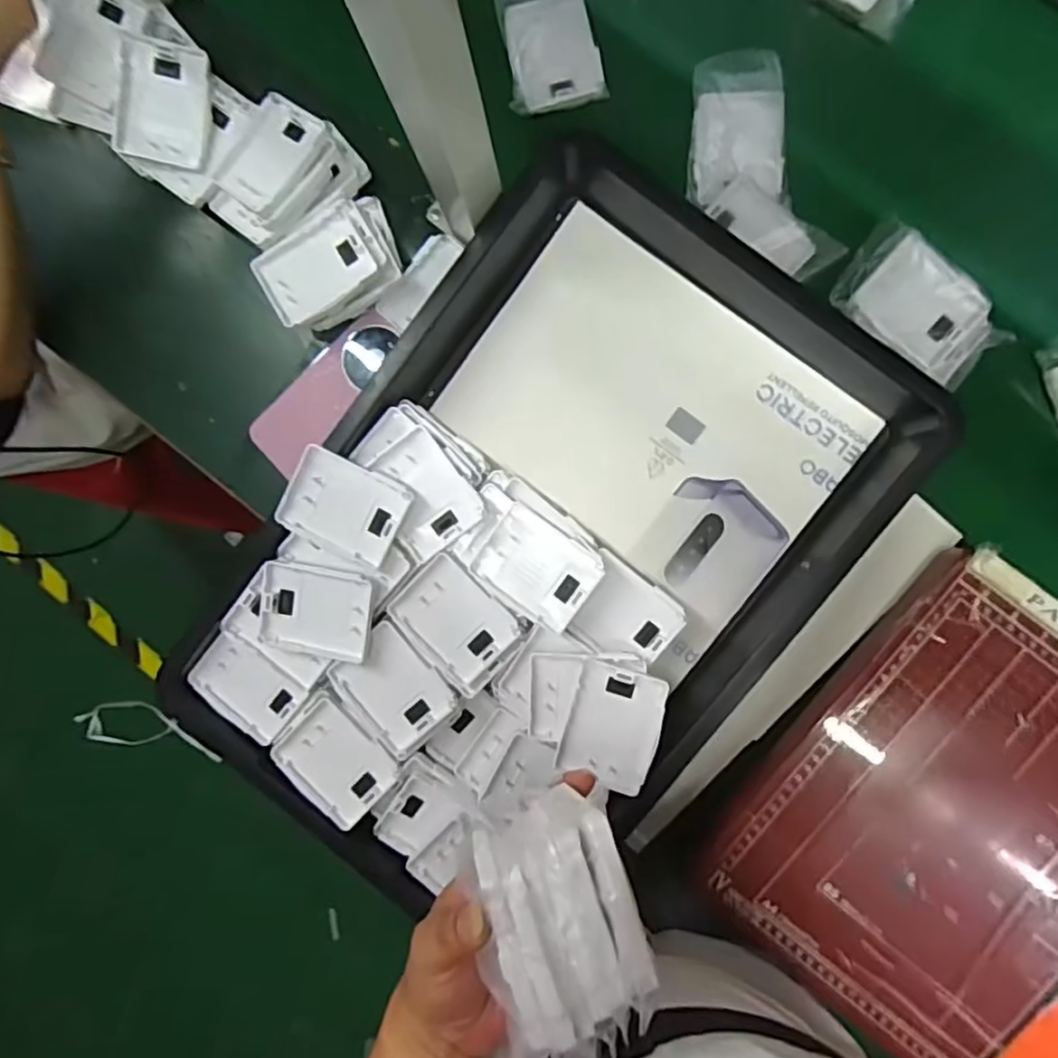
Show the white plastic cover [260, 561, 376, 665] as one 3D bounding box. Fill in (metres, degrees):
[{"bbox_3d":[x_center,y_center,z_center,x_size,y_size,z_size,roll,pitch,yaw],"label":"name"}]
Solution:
[{"bbox_3d":[-0.165,0.065,0.509,0.088,0.011,0.069,8,98,7],"label":"white plastic cover"}]

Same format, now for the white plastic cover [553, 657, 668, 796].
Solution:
[{"bbox_3d":[0.063,0.146,0.491,0.066,0.017,0.087,16,92,5],"label":"white plastic cover"}]

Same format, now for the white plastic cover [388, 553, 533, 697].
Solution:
[{"bbox_3d":[-0.056,0.074,0.507,0.094,0.006,0.071,44,94,3],"label":"white plastic cover"}]

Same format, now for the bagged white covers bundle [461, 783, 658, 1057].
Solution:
[{"bbox_3d":[0.019,0.205,0.341,0.079,0.064,0.127,-15,90,5],"label":"bagged white covers bundle"}]

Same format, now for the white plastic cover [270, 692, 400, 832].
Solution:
[{"bbox_3d":[-0.155,0.185,0.521,0.091,0.013,0.070,43,94,3],"label":"white plastic cover"}]

